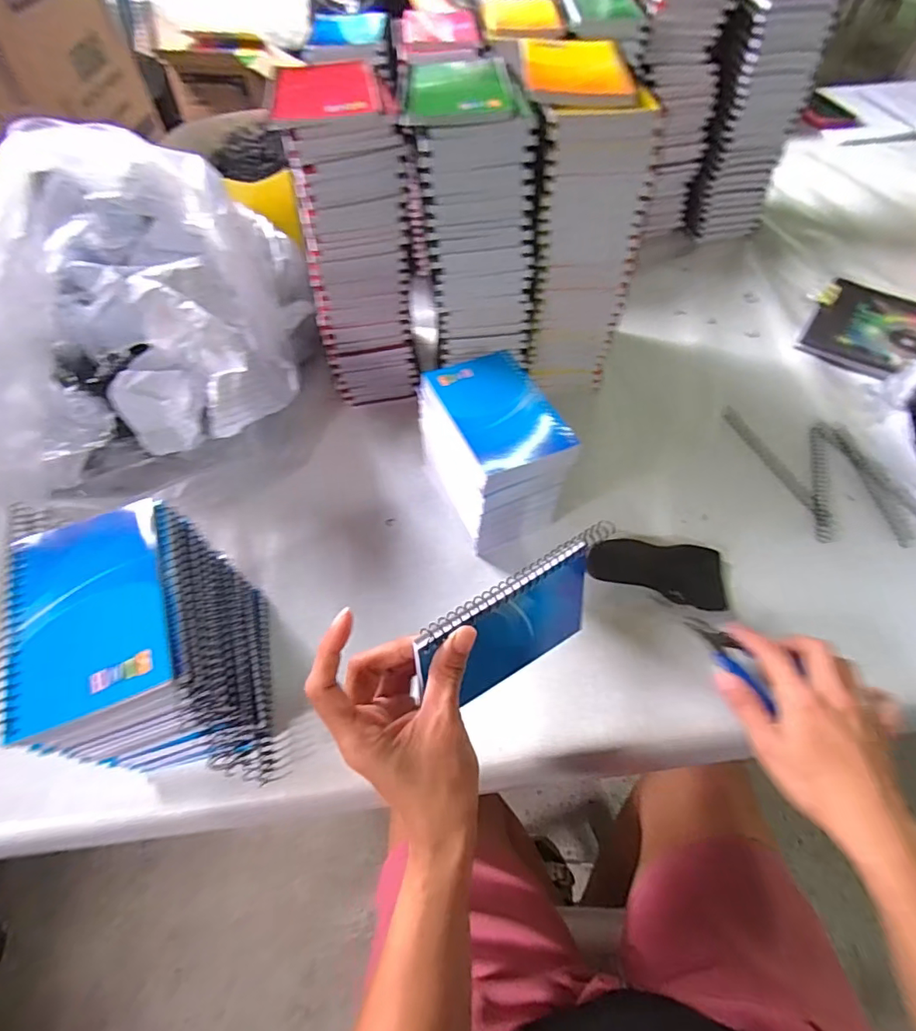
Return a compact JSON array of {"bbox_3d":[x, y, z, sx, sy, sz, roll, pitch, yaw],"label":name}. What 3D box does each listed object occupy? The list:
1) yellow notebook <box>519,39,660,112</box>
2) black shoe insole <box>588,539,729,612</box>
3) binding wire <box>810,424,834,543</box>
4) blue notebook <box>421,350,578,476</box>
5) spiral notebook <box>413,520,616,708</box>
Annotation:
[{"bbox_3d":[0.096,-0.363,0.417,0.090,0.011,0.143,-5,57,0],"label":"yellow notebook"},{"bbox_3d":[0.178,0.049,0.462,0.117,0.008,0.057,9,58,8],"label":"black shoe insole"},{"bbox_3d":[0.361,-0.036,0.511,0.016,0.006,0.152,14,59,12],"label":"binding wire"},{"bbox_3d":[0.032,-0.089,0.414,0.080,0.008,0.124,-22,59,-12],"label":"blue notebook"},{"bbox_3d":[0.041,0.066,0.324,0.145,0.082,0.009,-28,40,-25],"label":"spiral notebook"}]

